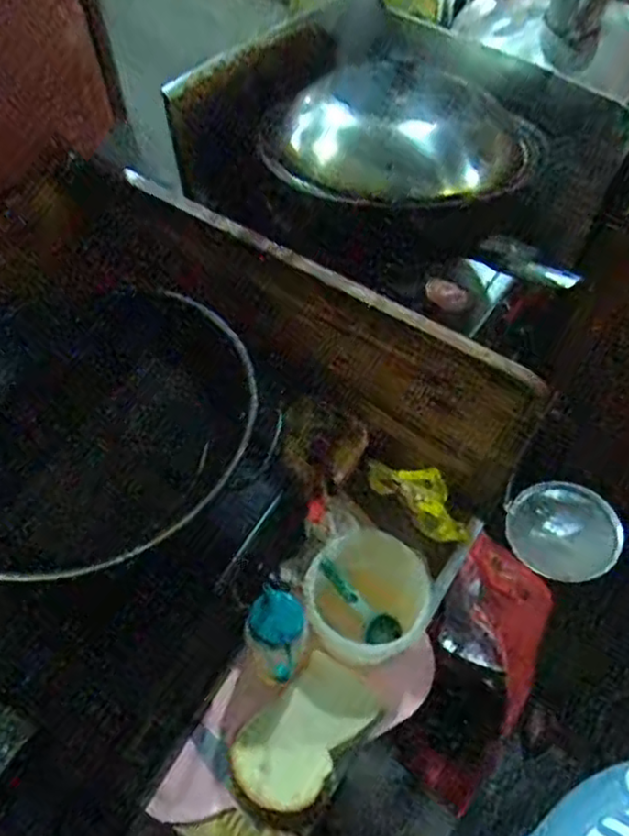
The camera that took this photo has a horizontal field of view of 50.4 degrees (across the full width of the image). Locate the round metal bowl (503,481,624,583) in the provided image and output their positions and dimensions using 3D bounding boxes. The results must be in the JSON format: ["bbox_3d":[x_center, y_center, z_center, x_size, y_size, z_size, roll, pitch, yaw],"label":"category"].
[{"bbox_3d":[0.261,0.117,0.697,0.110,0.019,0.107,-32,64,-20],"label":"round metal bowl"}]

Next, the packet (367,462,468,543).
[{"bbox_3d":[0.125,0.089,0.768,0.132,0.033,0.052,37,64,19],"label":"packet"}]

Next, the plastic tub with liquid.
[{"bbox_3d":[0.051,0.182,0.680,0.124,0.060,0.116,1,58,-1],"label":"plastic tub with liquid"}]

